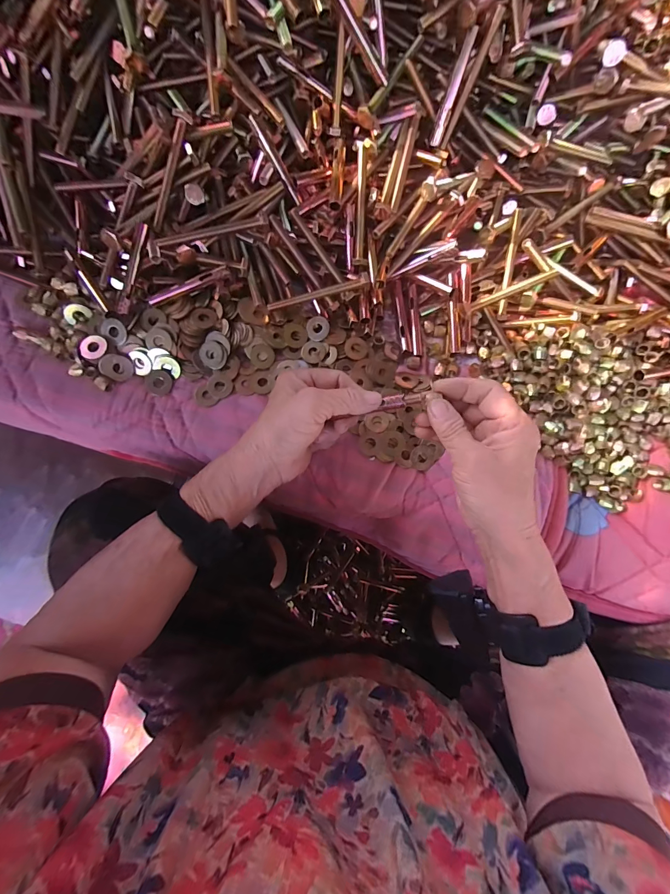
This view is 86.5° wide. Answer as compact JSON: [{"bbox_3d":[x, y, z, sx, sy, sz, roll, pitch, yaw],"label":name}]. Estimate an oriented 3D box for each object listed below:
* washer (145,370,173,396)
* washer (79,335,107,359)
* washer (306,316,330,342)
[{"bbox_3d":[-0.174,-0.063,0.351,0.025,0.005,0.025,0,79,-1],"label":"washer"},{"bbox_3d":[-0.227,-0.093,0.334,0.021,0.006,0.024,32,80,5],"label":"washer"},{"bbox_3d":[-0.018,-0.124,0.375,0.024,0.006,0.026,0,79,-1],"label":"washer"}]

